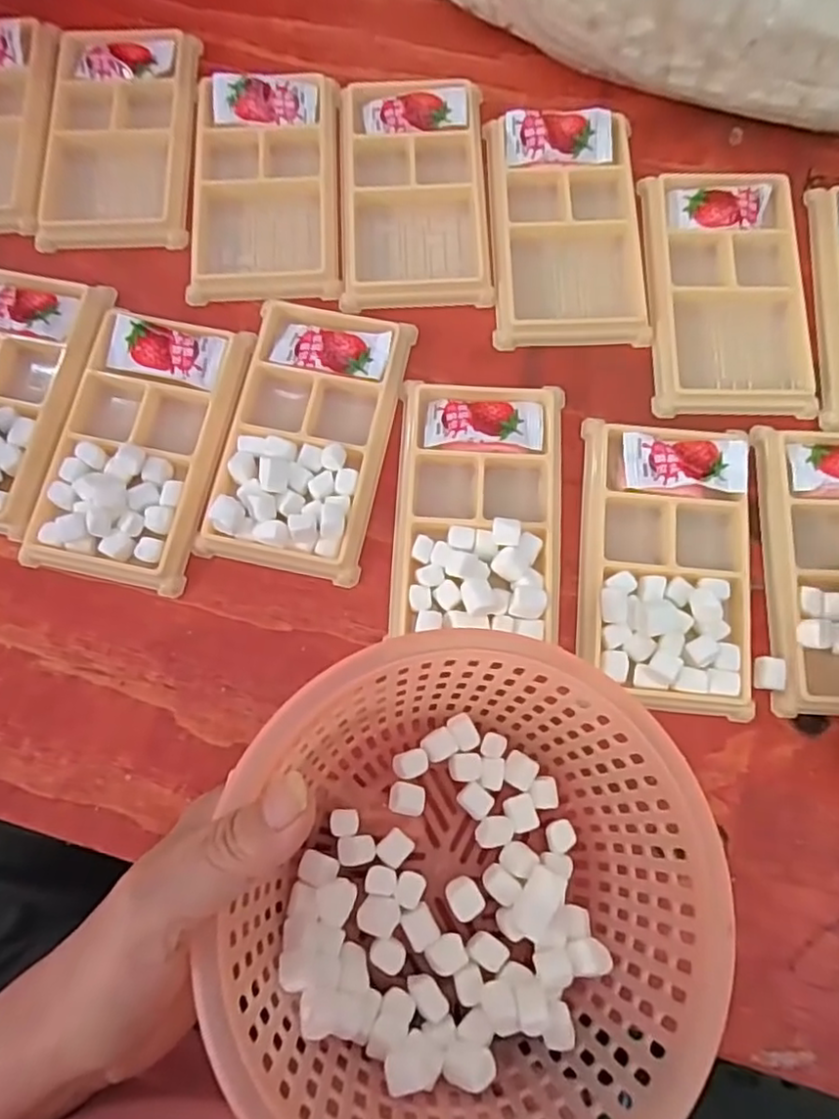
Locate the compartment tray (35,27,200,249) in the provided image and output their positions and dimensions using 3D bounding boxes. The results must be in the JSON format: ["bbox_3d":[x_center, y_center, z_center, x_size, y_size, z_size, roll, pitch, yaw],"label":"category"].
[{"bbox_3d":[-0.163,-0.234,0.357,0.076,0.011,0.130,2,78,1],"label":"compartment tray"}]

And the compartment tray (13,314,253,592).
[{"bbox_3d":[-0.135,-0.055,0.312,0.075,0.017,0.131,13,79,3],"label":"compartment tray"}]

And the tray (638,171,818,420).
[{"bbox_3d":[0.158,-0.139,0.332,0.077,0.010,0.131,0,78,1],"label":"tray"}]

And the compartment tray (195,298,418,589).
[{"bbox_3d":[-0.054,-0.062,0.312,0.074,0.018,0.132,12,79,3],"label":"compartment tray"}]

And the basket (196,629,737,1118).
[{"bbox_3d":[0.021,0.114,0.233,0.159,0.084,0.163,0,78,1],"label":"basket"}]

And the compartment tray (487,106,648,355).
[{"bbox_3d":[0.078,-0.172,0.340,0.080,0.010,0.124,-2,78,0],"label":"compartment tray"}]

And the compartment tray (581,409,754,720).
[{"bbox_3d":[0.116,0.001,0.299,0.077,0.016,0.132,5,78,2],"label":"compartment tray"}]

